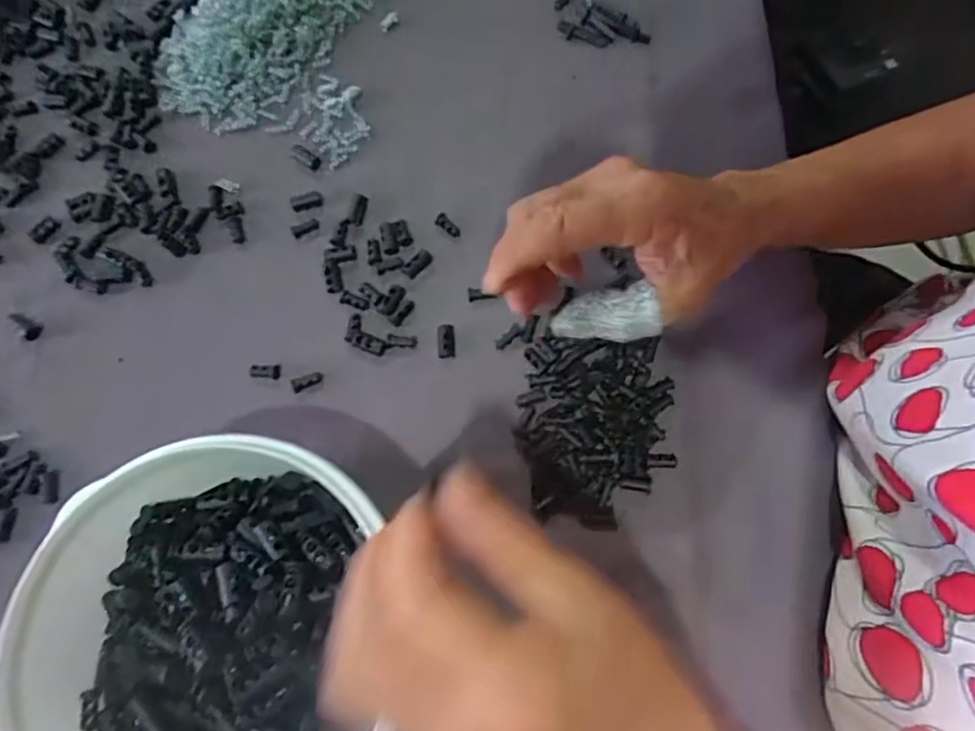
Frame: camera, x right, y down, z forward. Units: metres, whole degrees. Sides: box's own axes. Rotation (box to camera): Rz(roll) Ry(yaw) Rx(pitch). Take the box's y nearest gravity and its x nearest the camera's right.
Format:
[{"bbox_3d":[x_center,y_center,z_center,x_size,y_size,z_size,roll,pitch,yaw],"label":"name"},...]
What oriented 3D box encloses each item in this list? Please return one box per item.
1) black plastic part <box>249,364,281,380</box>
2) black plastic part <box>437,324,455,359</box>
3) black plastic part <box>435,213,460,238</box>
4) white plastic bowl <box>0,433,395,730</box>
[{"bbox_3d":[-0.127,0.002,0.345,0.018,0.004,0.009,8,73,4],"label":"black plastic part"},{"bbox_3d":[-0.024,-0.015,0.346,0.010,0.006,0.020,-4,72,3],"label":"black plastic part"},{"bbox_3d":[-0.024,-0.084,0.364,0.017,0.004,0.007,40,78,13],"label":"black plastic part"},{"bbox_3d":[-0.111,0.120,0.271,0.156,0.073,0.162,-6,72,2],"label":"white plastic bowl"}]

